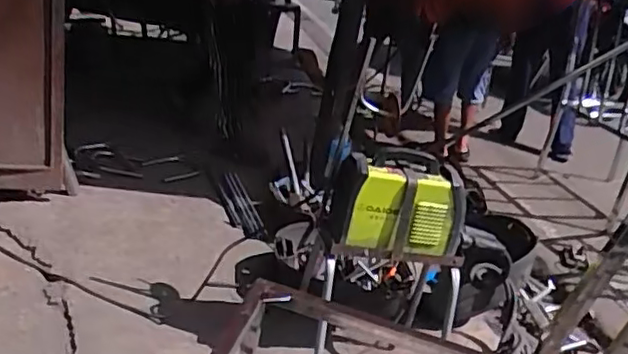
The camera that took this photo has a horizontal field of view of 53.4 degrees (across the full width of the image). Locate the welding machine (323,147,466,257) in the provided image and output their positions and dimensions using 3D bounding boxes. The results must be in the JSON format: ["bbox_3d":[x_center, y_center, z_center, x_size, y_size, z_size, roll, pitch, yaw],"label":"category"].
[{"bbox_3d":[0.194,0.069,1.504,0.325,0.223,0.124,5,23,-11],"label":"welding machine"}]

